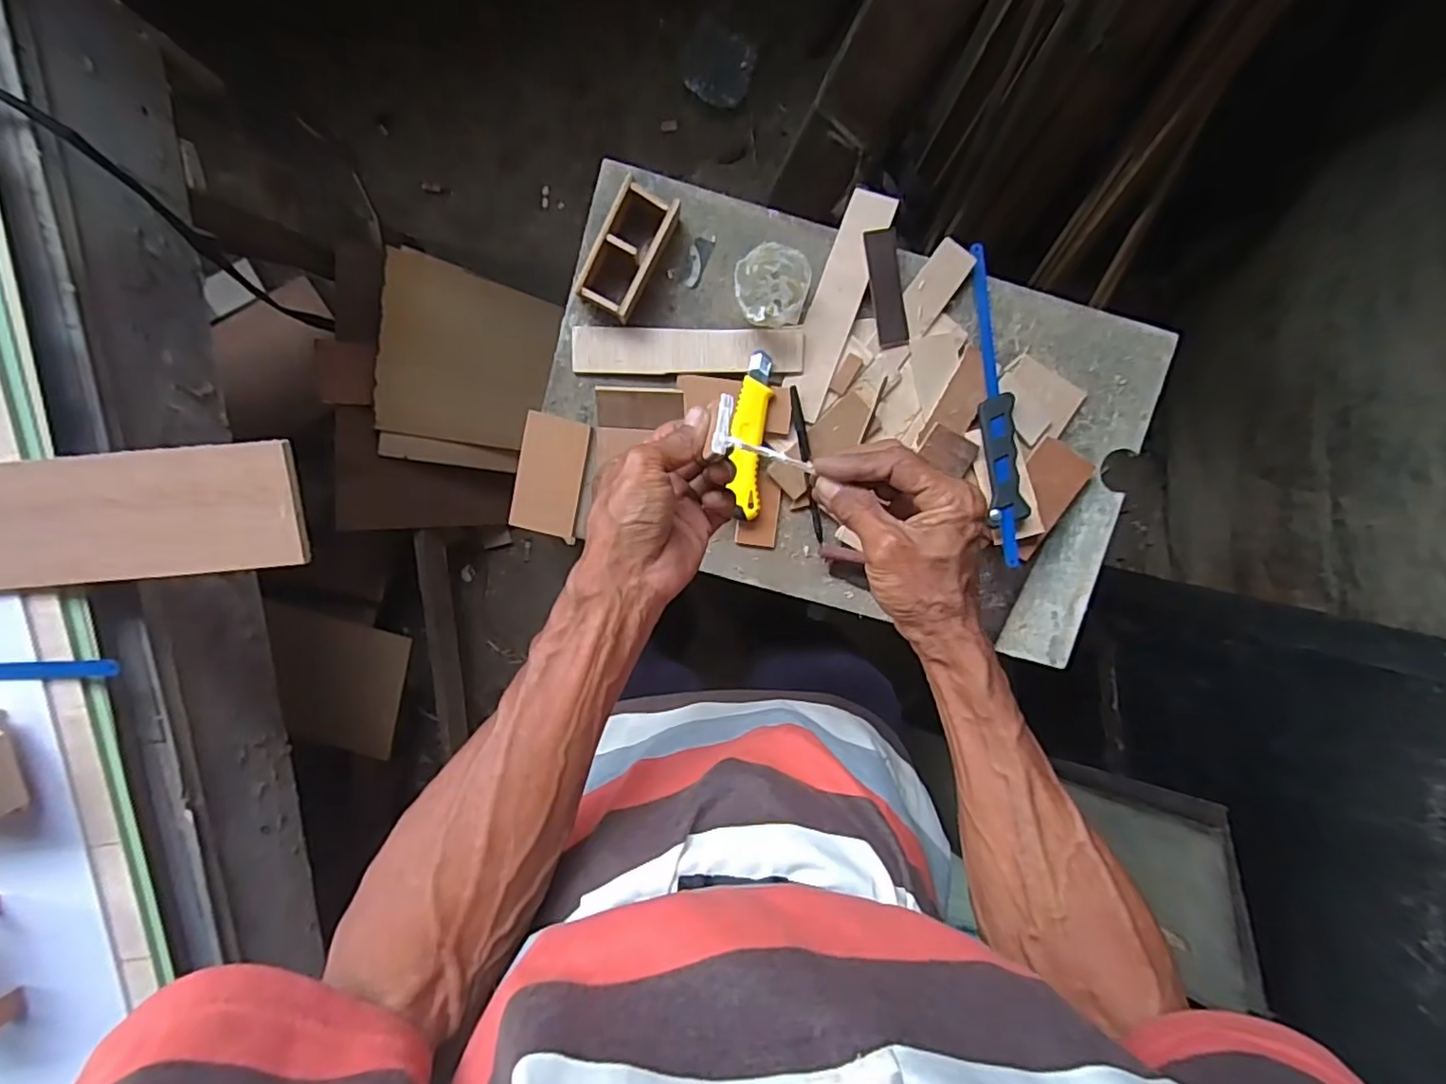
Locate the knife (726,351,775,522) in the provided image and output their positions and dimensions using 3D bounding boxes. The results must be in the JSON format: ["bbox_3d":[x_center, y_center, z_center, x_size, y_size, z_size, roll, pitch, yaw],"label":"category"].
[{"bbox_3d":[0.025,-0.098,0.600,0.034,0.015,0.152,6,97,-3],"label":"knife"}]

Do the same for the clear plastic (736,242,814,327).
[{"bbox_3d":[0.044,-0.228,0.584,0.068,0.046,0.066,0,97,-2],"label":"clear plastic"}]

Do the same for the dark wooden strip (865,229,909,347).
[{"bbox_3d":[0.154,-0.236,0.600,0.032,0.007,0.104,-9,97,-1],"label":"dark wooden strip"}]

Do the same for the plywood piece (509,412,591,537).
[{"bbox_3d":[-0.167,-0.065,0.619,0.062,0.009,0.108,10,97,-4],"label":"plywood piece"}]

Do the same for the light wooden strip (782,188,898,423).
[{"bbox_3d":[0.106,-0.222,0.601,0.043,0.009,0.209,22,95,7],"label":"light wooden strip"}]

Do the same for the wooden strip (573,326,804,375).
[{"bbox_3d":[-0.033,-0.182,0.608,0.216,0.009,0.043,0,97,2],"label":"wooden strip"}]

